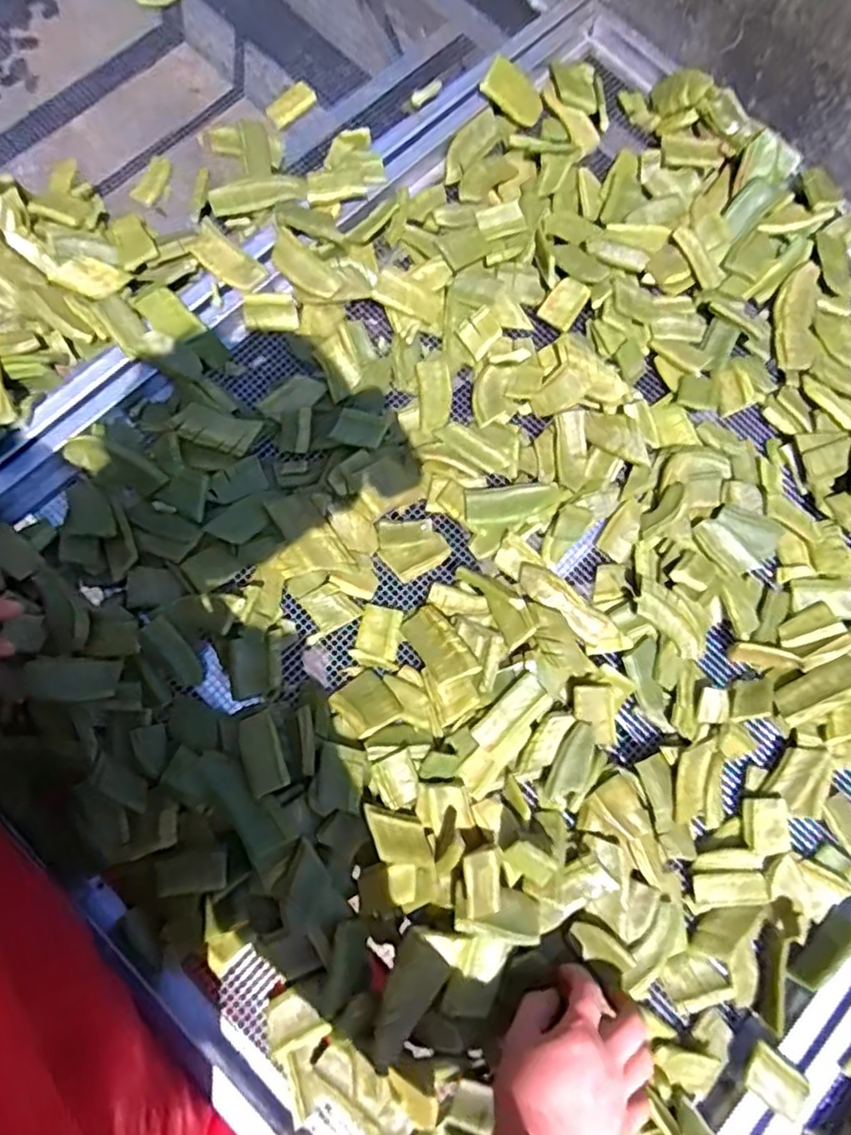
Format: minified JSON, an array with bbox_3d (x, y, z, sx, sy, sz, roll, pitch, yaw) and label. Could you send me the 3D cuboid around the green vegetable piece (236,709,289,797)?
[{"bbox_3d":[-0.128,0.146,0.521,0.031,0.007,0.069,-7,45,-24],"label":"green vegetable piece"}]

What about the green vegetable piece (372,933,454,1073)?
[{"bbox_3d":[-0.015,0.312,0.477,0.039,0.016,0.084,31,81,7],"label":"green vegetable piece"}]

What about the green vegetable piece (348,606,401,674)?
[{"bbox_3d":[-0.039,0.060,0.573,0.040,0.010,0.051,18,80,5],"label":"green vegetable piece"}]

